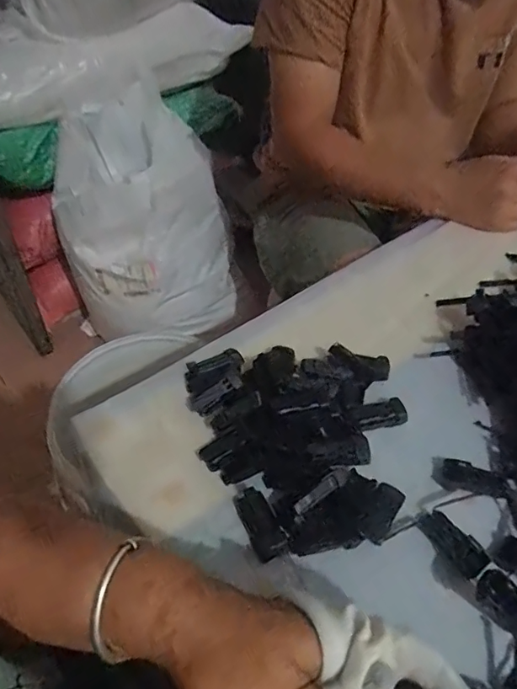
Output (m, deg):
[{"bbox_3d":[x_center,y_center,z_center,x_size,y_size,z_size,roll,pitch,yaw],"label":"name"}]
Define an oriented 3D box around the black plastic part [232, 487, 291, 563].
[{"bbox_3d":[0.001,0.125,0.343,0.021,0.009,0.050,-19,50,-20],"label":"black plastic part"}]

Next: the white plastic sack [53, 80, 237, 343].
[{"bbox_3d":[-0.245,-0.269,1.051,0.337,0.363,0.326,-17,51,-19],"label":"white plastic sack"}]

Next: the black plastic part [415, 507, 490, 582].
[{"bbox_3d":[0.133,0.135,0.339,0.018,0.015,0.051,-24,52,-24],"label":"black plastic part"}]

